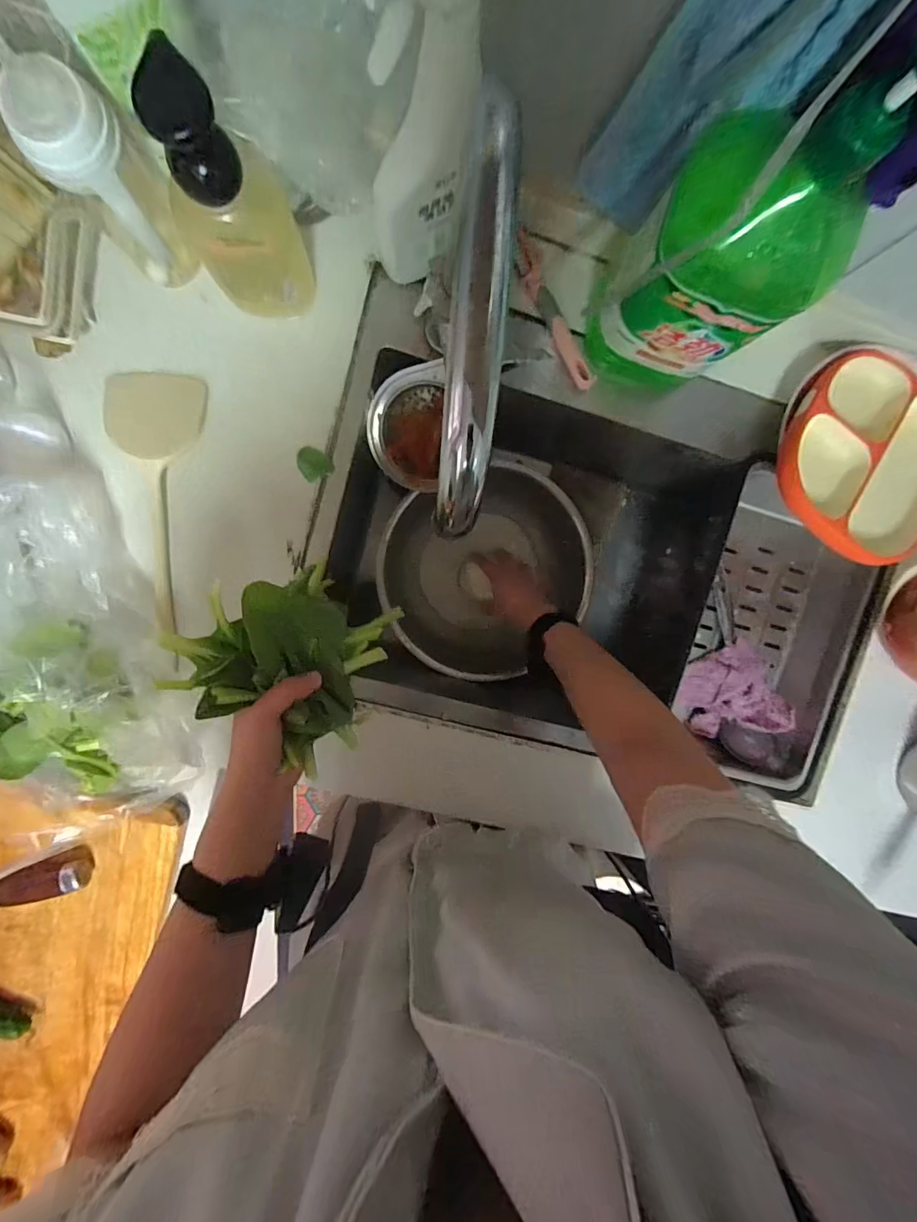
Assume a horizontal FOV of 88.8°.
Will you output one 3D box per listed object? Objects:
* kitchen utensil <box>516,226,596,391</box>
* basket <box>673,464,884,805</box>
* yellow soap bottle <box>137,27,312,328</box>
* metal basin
[{"bbox_3d":[0.100,-0.311,0.492,0.028,0.027,0.159,-32,98,-1],"label":"kitchen utensil"},{"bbox_3d":[0.393,0.035,0.590,0.169,0.068,0.377,9,95,-6],"label":"basket"},{"bbox_3d":[-0.175,-0.308,0.368,0.089,0.196,0.078,-22,97,-2],"label":"yellow soap bottle"},{"bbox_3d":[0.036,-0.060,0.661,0.286,0.092,0.265,0,96,-5],"label":"metal basin"}]

